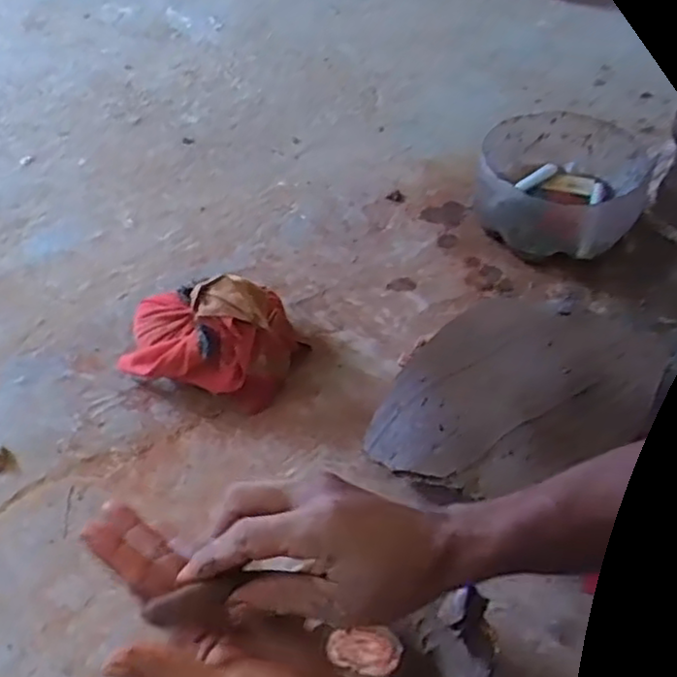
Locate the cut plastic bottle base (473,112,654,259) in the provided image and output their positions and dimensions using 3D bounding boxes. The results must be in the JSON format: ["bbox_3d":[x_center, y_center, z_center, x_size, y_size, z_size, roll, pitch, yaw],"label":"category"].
[{"bbox_3d":[0.331,-0.227,1.099,0.229,0.135,0.238,9,49,7],"label":"cut plastic bottle base"}]

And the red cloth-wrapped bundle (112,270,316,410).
[{"bbox_3d":[-0.159,-0.011,0.900,0.213,0.124,0.132,11,50,9],"label":"red cloth-wrapped bundle"}]

